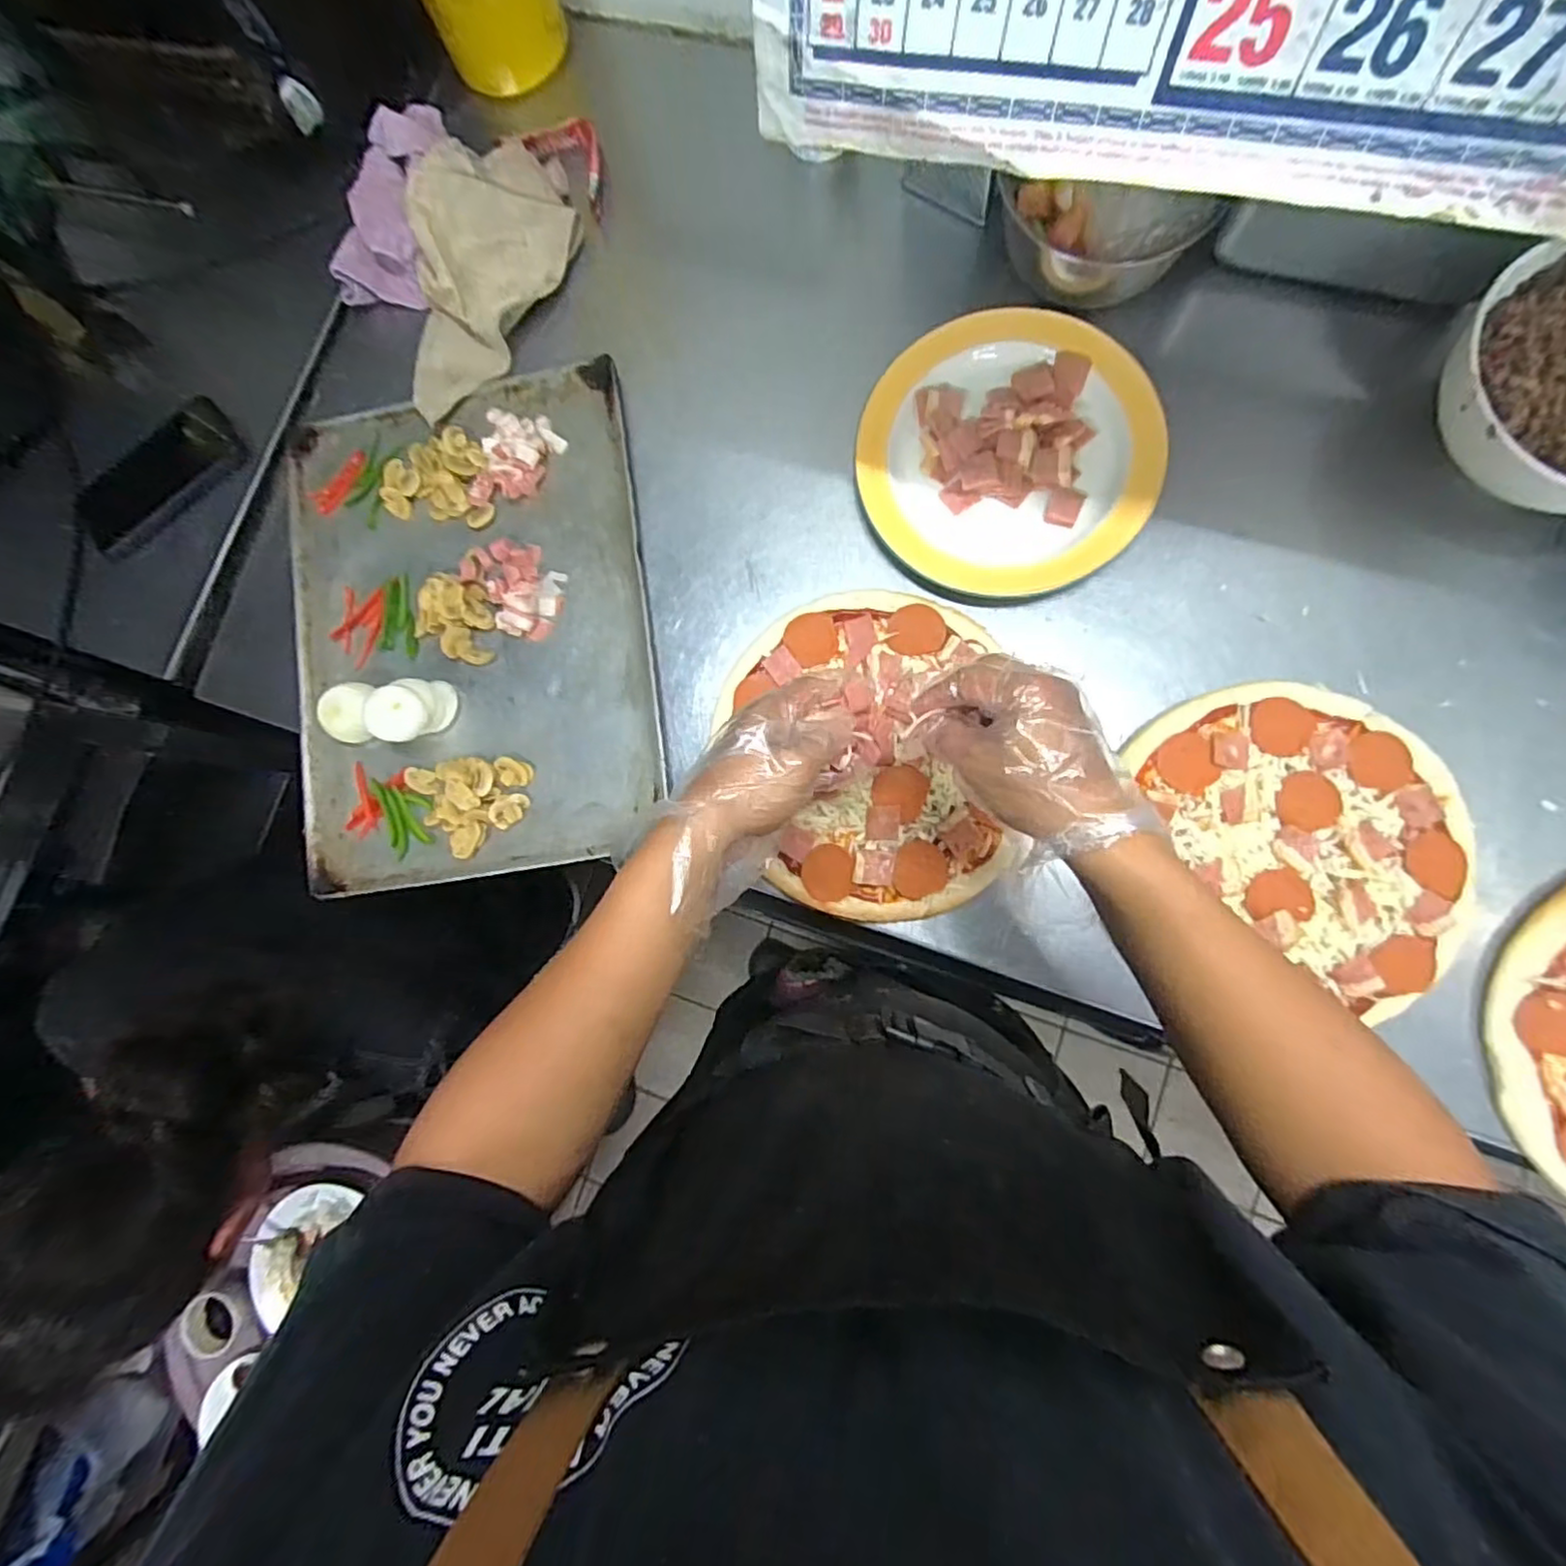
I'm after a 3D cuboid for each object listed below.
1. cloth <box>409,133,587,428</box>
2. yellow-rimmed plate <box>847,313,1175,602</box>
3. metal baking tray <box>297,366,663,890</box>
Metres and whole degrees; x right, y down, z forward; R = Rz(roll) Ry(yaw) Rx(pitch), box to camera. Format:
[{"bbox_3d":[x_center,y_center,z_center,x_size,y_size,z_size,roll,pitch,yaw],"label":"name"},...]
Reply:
[{"bbox_3d":[-0.269,-0.470,0.609,0.156,0.035,0.263,-3,82,5],"label":"cloth"},{"bbox_3d":[0.181,-0.274,0.546,0.226,0.030,0.237,-1,82,5],"label":"yellow-rimmed plate"},{"bbox_3d":[-0.278,-0.140,0.571,0.322,0.022,0.429,-10,82,4],"label":"metal baking tray"}]

